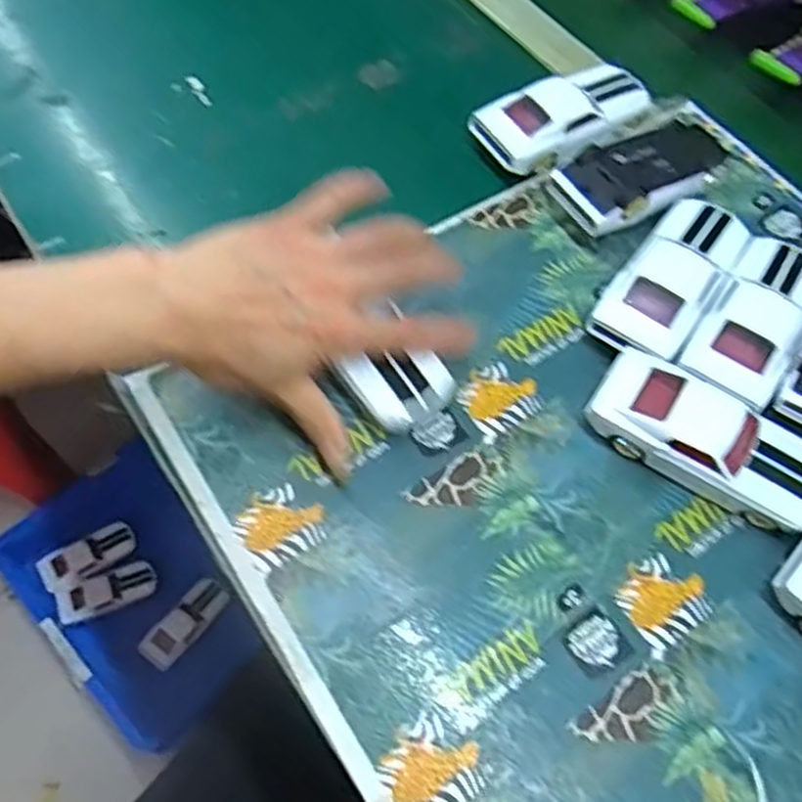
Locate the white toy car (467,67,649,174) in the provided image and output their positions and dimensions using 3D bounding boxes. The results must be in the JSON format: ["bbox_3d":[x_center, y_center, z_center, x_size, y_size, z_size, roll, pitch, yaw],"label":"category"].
[{"bbox_3d":[0.116,-0.198,0.545,0.127,0.037,0.060,-30,66,-17],"label":"white toy car"}]

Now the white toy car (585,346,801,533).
[{"bbox_3d":[0.168,0.023,0.422,0.128,0.034,0.054,28,62,13],"label":"white toy car"}]

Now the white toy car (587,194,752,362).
[{"bbox_3d":[0.169,-0.076,0.481,0.054,0.034,0.131,34,63,15],"label":"white toy car"}]

